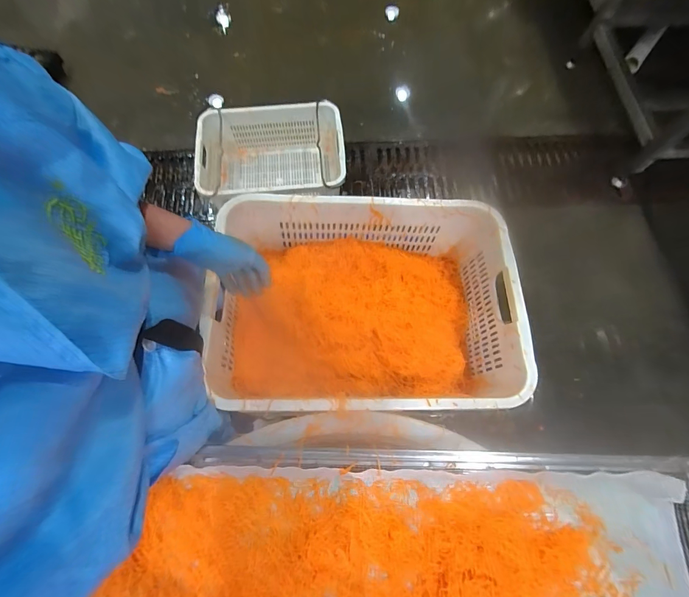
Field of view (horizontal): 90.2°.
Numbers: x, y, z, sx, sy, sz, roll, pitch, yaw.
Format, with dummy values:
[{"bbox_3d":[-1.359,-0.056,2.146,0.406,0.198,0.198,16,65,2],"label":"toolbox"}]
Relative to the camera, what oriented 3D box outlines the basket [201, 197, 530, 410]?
[{"bbox_3d":[0.043,0.016,0.743,0.587,0.219,0.425,0,72,-1],"label":"basket"}]

